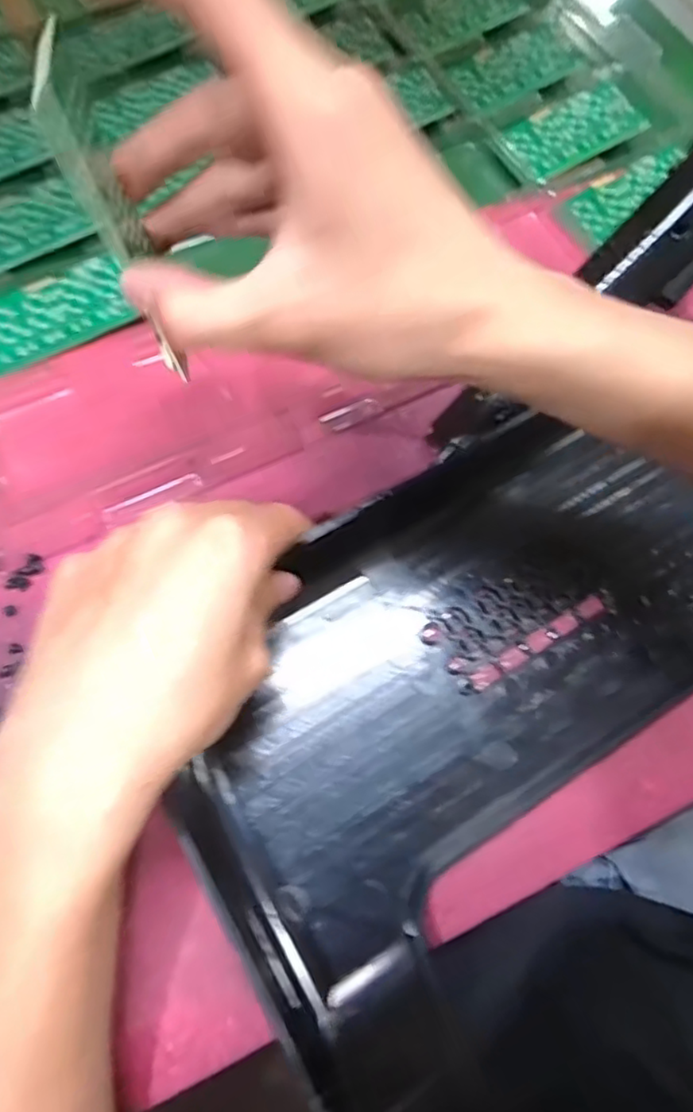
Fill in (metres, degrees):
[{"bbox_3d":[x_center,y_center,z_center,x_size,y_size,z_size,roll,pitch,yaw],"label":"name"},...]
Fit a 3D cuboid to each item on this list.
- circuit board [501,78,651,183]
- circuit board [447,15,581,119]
[{"bbox_3d":[0.150,-0.281,0.420,0.092,0.010,0.049,-28,75,-14],"label":"circuit board"},{"bbox_3d":[0.115,-0.341,0.441,0.094,0.004,0.052,-35,77,-16],"label":"circuit board"}]

